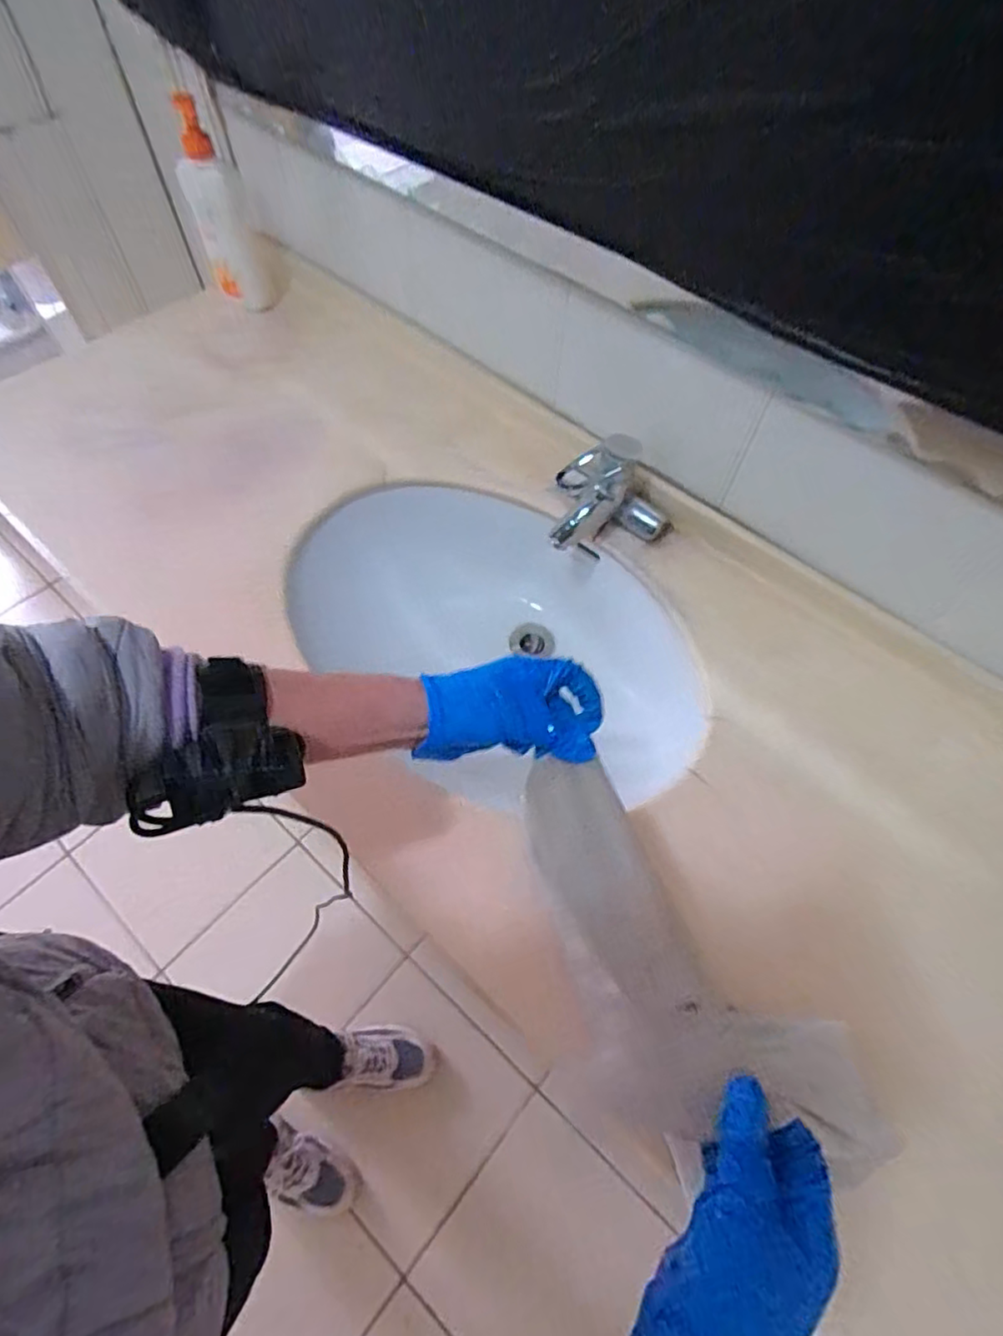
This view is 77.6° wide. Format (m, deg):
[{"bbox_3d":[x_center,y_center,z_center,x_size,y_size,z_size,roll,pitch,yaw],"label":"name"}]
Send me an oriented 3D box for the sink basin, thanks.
[{"bbox_3d":[-0.013,-0.028,0.797,0.523,0.181,0.328,38,66,18],"label":"sink basin"}]

